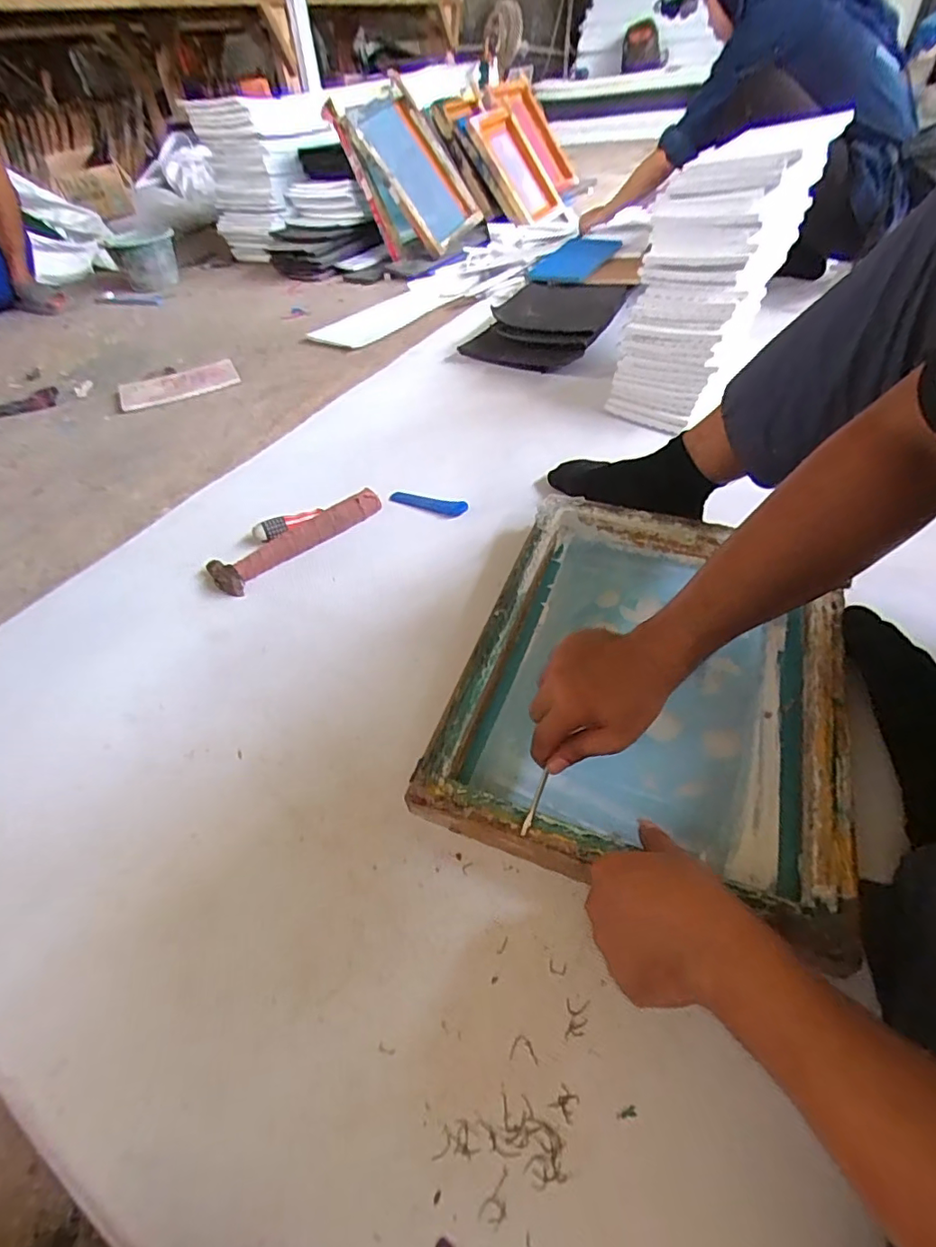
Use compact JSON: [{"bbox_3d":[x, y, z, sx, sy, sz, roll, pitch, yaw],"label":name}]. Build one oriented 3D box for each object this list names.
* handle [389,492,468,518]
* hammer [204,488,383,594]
[{"bbox_3d":[-0.066,-0.190,0.862,0.134,0.018,0.025,16,49,18],"label":"handle"},{"bbox_3d":[-0.244,-0.124,0.799,0.262,0.043,0.069,-31,52,-24],"label":"hammer"}]

